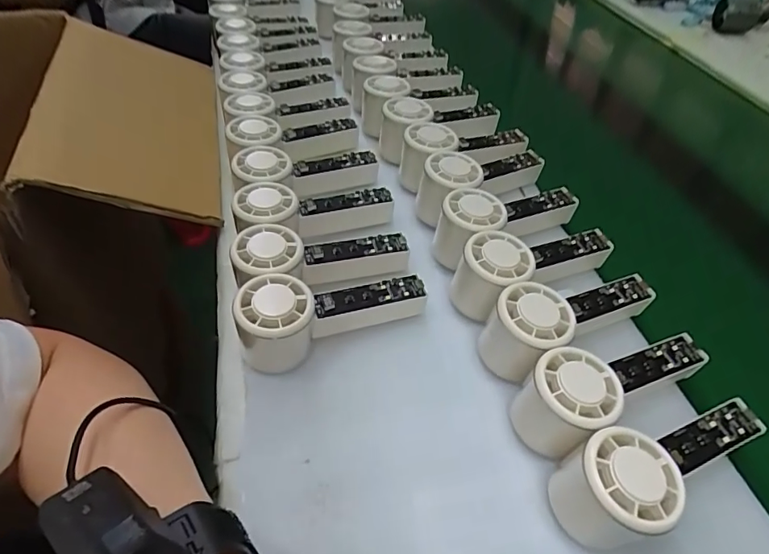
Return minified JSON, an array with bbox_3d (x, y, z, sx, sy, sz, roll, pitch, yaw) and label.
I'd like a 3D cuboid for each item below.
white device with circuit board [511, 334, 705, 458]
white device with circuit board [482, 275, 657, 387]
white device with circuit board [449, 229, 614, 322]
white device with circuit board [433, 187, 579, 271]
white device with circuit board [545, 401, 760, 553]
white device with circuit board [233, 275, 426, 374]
[{"bbox_3d":[0.161,0.069,0.344,0.155,0.056,0.056,-25,53,-21],"label":"white device with circuit board"},{"bbox_3d":[0.145,0.025,0.379,0.145,0.058,0.053,-27,53,-22],"label":"white device with circuit board"},{"bbox_3d":[0.128,-0.017,0.418,0.147,0.057,0.059,-28,54,-23],"label":"white device with circuit board"},{"bbox_3d":[0.114,-0.059,0.454,0.154,0.056,0.054,-28,54,-23],"label":"white device with circuit board"},{"bbox_3d":[0.175,0.114,0.308,0.153,0.069,0.055,-24,52,-20],"label":"white device with circuit board"},{"bbox_3d":[-0.041,0.022,0.384,0.146,0.059,0.053,-22,52,-19],"label":"white device with circuit board"}]

